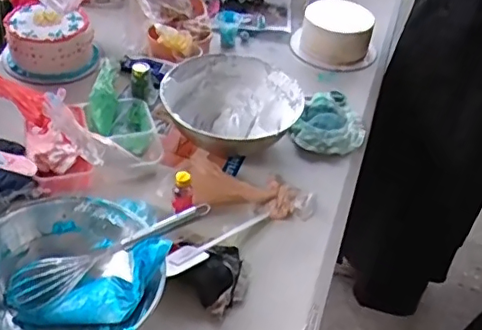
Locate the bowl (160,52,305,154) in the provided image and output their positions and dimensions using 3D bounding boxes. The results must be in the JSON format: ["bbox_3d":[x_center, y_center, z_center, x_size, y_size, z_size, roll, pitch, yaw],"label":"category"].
[{"bbox_3d":[-0.019,-0.091,0.989,0.225,0.095,0.225,4,43,-4],"label":"bowl"}]

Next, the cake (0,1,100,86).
[{"bbox_3d":[-0.375,-0.241,1.115,0.178,0.085,0.159,2,43,-7],"label":"cake"}]

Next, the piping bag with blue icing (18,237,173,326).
[{"bbox_3d":[-0.169,0.153,0.708,0.206,0.057,0.080,-30,48,5],"label":"piping bag with blue icing"}]

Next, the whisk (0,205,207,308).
[{"bbox_3d":[-0.167,0.109,0.716,0.270,0.050,0.053,-24,48,-1],"label":"whisk"}]

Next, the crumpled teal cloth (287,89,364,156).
[{"bbox_3d":[0.169,-0.075,1.060,0.128,0.032,0.171,20,44,13],"label":"crumpled teal cloth"}]

